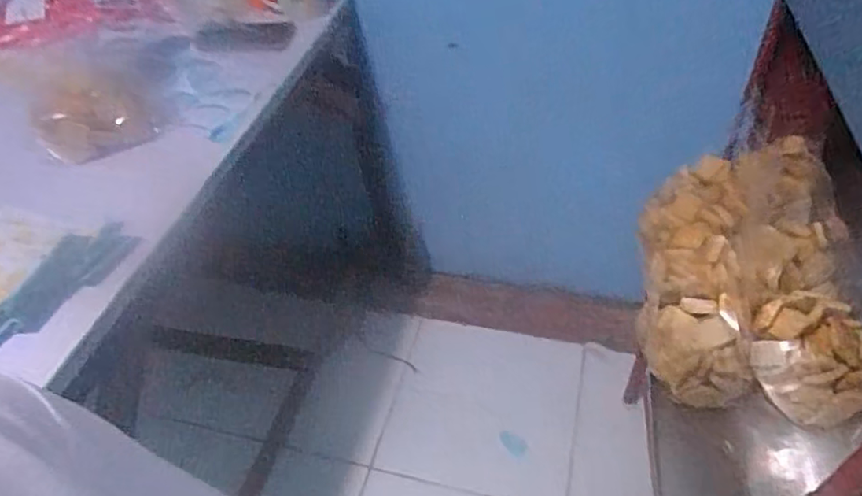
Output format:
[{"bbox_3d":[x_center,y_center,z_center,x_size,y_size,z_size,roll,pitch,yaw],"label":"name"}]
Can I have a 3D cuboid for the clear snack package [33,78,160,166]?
[{"bbox_3d":[-0.449,-0.171,0.801,0.144,0.084,0.078,-19,48,-11],"label":"clear snack package"}]

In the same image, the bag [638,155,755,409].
[{"bbox_3d":[0.316,0.027,0.725,0.113,0.097,0.305,5,48,11],"label":"bag"}]

